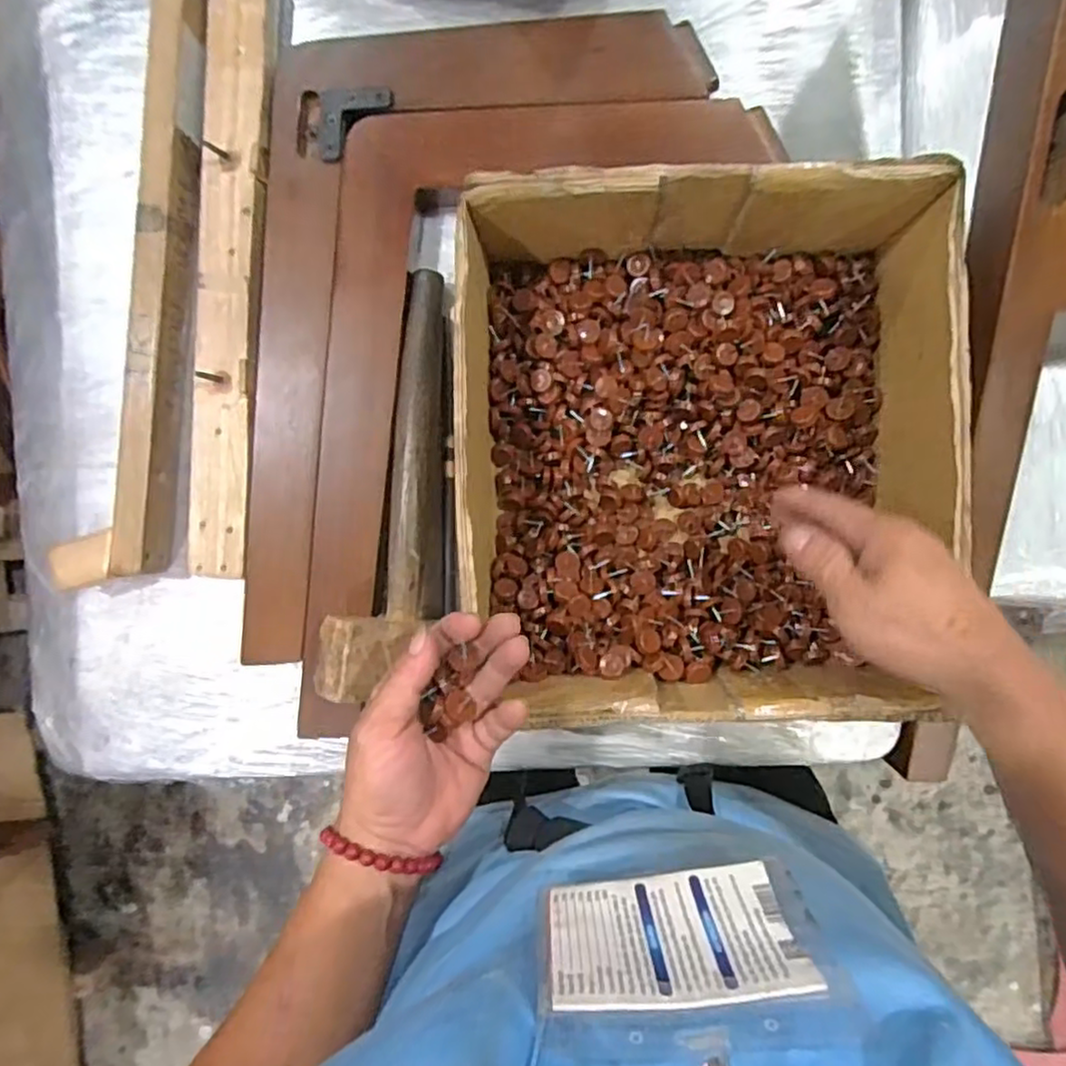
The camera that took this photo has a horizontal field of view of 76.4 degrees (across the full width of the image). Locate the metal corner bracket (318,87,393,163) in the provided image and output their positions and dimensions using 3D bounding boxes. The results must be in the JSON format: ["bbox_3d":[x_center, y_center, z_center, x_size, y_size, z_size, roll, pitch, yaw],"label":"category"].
[{"bbox_3d":[-0.133,-0.299,0.480,0.065,0.012,0.038,-42,89,3],"label":"metal corner bracket"}]

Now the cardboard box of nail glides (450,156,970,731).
[{"bbox_3d":[0.103,-0.051,0.441,0.285,0.110,0.314,0,90,5],"label":"cardboard box of nail glides"}]

